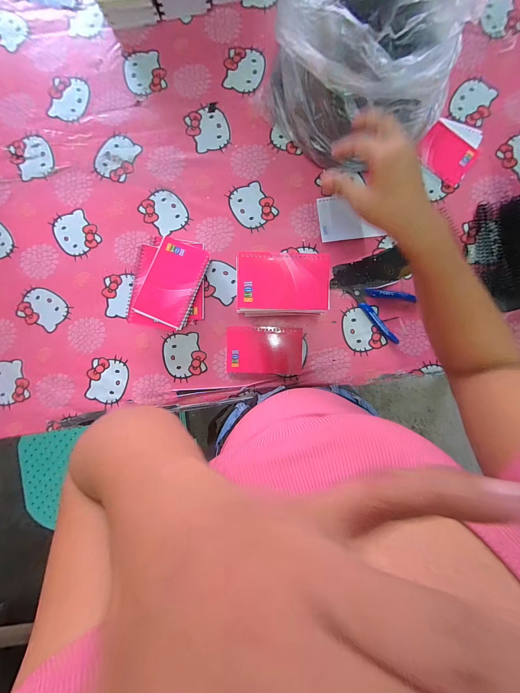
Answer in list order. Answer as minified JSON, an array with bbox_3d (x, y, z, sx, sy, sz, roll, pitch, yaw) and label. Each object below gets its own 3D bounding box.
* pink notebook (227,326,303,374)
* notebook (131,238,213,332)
[{"bbox_3d":[0.008,0.006,0.448,0.128,0.008,0.080,1,89,1],"label":"pink notebook"},{"bbox_3d":[-0.142,-0.106,0.421,0.082,0.012,0.136,23,86,-3],"label":"notebook"}]

